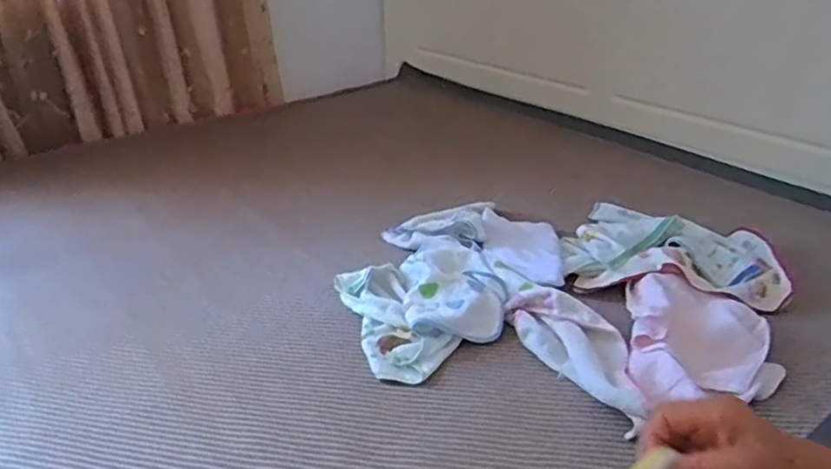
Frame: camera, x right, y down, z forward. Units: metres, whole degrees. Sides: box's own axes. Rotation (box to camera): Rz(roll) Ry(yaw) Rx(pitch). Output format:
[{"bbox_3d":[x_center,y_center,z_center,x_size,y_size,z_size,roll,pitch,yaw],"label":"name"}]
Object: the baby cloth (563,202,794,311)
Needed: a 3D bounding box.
[{"bbox_3d":[0.467,0.024,1.143,0.374,0.053,0.275,7,29,15],"label":"baby cloth"}]

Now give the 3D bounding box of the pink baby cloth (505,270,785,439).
[{"bbox_3d":[0.361,0.145,0.916,0.367,0.052,0.293,-10,30,-17],"label":"pink baby cloth"}]

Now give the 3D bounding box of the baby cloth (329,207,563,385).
[{"bbox_3d":[0.050,0.059,1.108,0.497,0.070,0.344,-25,37,-38],"label":"baby cloth"}]

